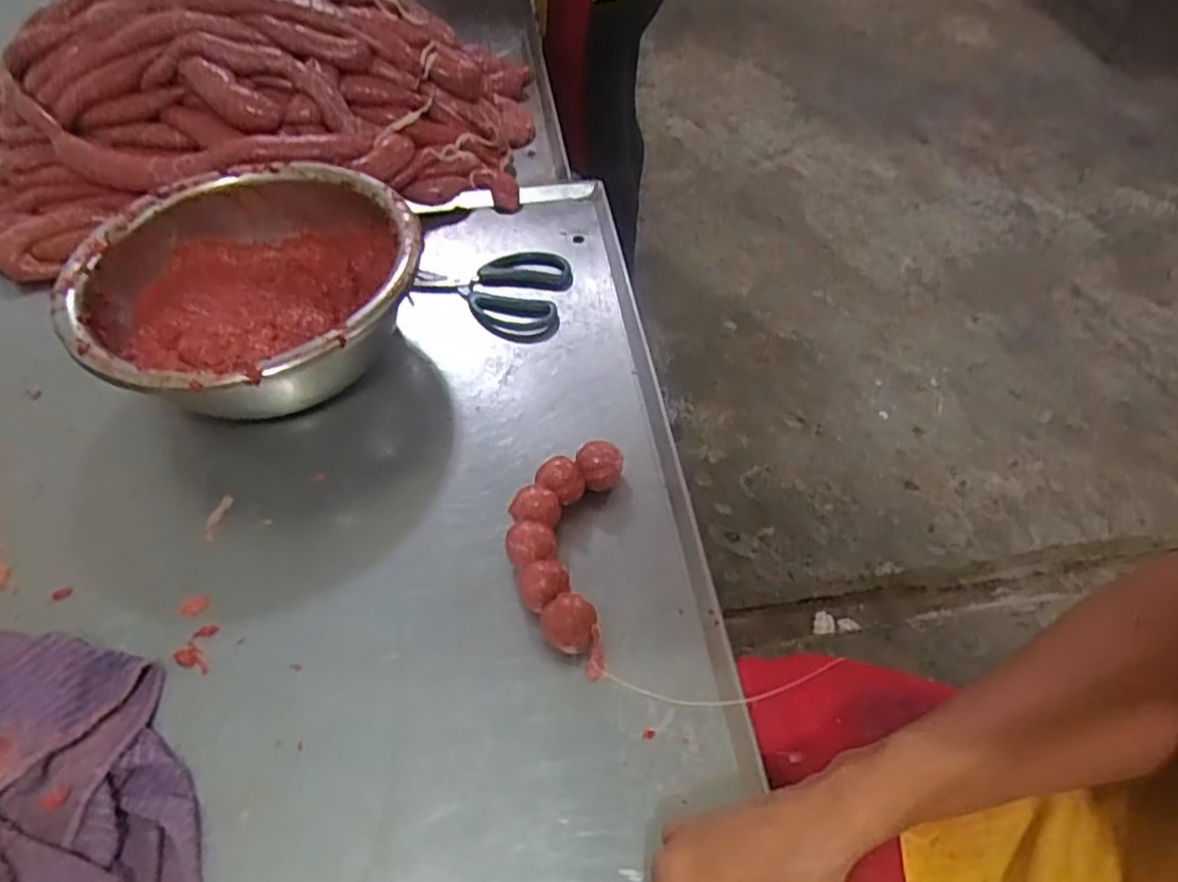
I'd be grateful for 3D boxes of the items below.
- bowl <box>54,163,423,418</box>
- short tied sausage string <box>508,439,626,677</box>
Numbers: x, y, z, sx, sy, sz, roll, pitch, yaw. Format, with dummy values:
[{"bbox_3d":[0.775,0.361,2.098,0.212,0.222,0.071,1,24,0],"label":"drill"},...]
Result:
[{"bbox_3d":[-0.296,-0.125,0.648,0.276,0.116,0.276,0,52,0],"label":"bowl"},{"bbox_3d":[-0.021,0.080,0.540,0.080,0.035,0.181,5,52,5],"label":"short tied sausage string"}]

